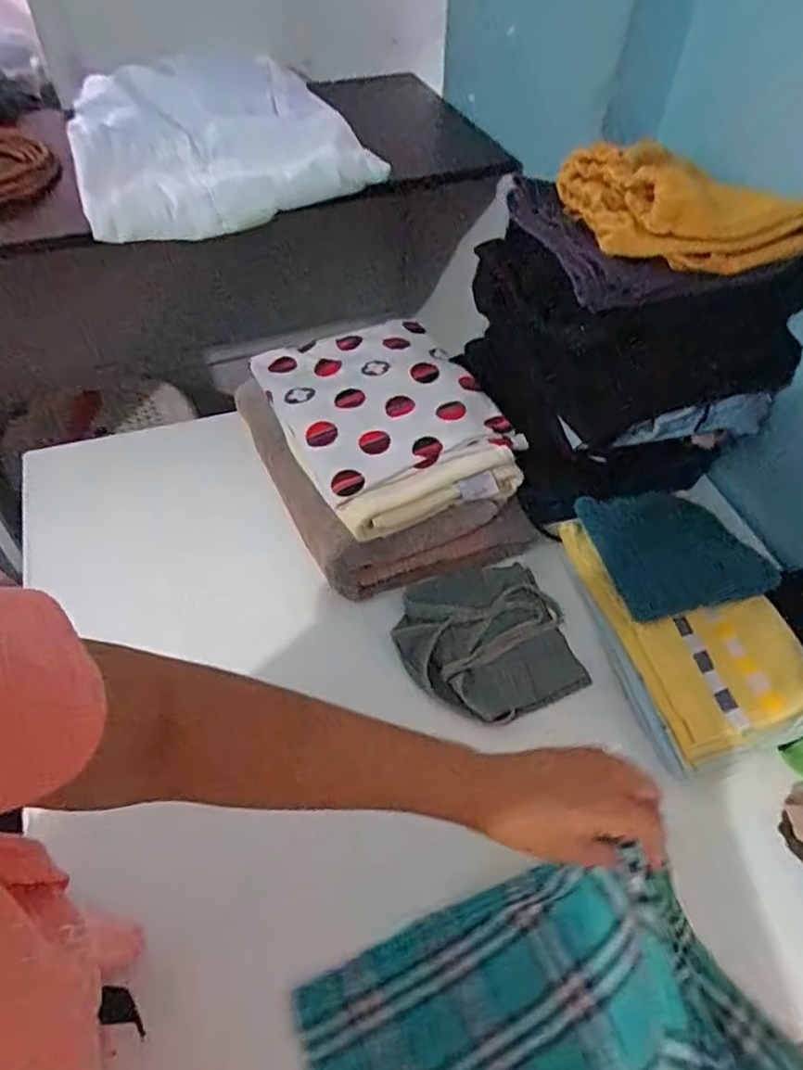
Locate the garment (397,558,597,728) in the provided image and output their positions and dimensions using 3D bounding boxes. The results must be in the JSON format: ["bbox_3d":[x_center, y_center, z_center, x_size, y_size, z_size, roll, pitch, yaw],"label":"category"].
[{"bbox_3d":[0.084,0.105,0.687,0.166,0.017,0.162,-18,55,-12],"label":"garment"}]

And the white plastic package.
[{"bbox_3d":[-0.195,-0.440,0.759,0.312,0.125,0.197,-17,54,-15],"label":"white plastic package"}]

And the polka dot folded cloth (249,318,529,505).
[{"bbox_3d":[-0.021,-0.151,0.745,0.221,0.036,0.218,-22,56,-14],"label":"polka dot folded cloth"}]

